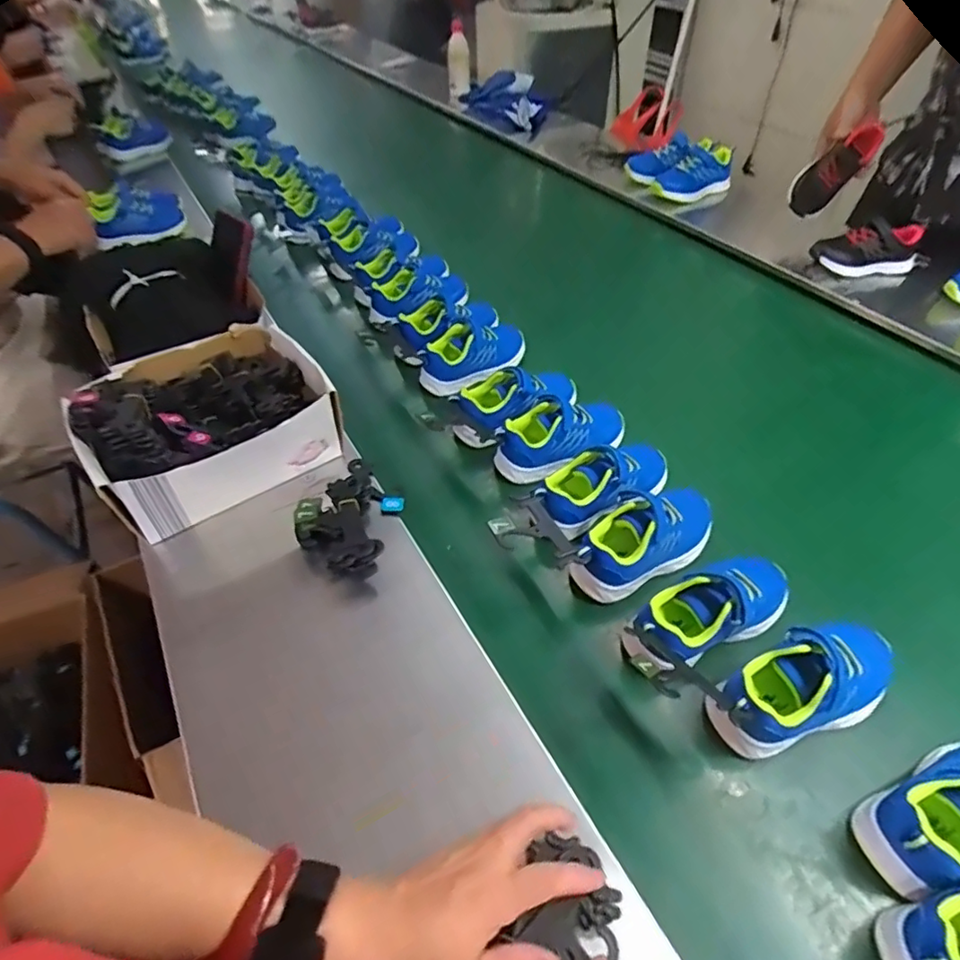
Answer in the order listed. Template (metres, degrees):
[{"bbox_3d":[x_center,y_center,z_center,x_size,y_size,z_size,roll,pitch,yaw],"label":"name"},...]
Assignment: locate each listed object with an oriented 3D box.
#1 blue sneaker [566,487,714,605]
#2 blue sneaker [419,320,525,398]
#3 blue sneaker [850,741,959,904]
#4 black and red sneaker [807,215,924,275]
[{"bbox_3d":[0.164,0.052,0.574,0.159,0.058,0.079,-26,49,-21],"label":"blue sneaker"},{"bbox_3d":[-0.003,-0.174,0.807,0.169,0.072,0.076,-23,48,-19],"label":"blue sneaker"},{"bbox_3d":[0.344,0.228,0.404,0.161,0.063,0.073,-21,47,-17],"label":"blue sneaker"},{"bbox_3d":[0.618,-0.370,0.930,0.145,0.067,0.068,-7,45,-4],"label":"black and red sneaker"}]

